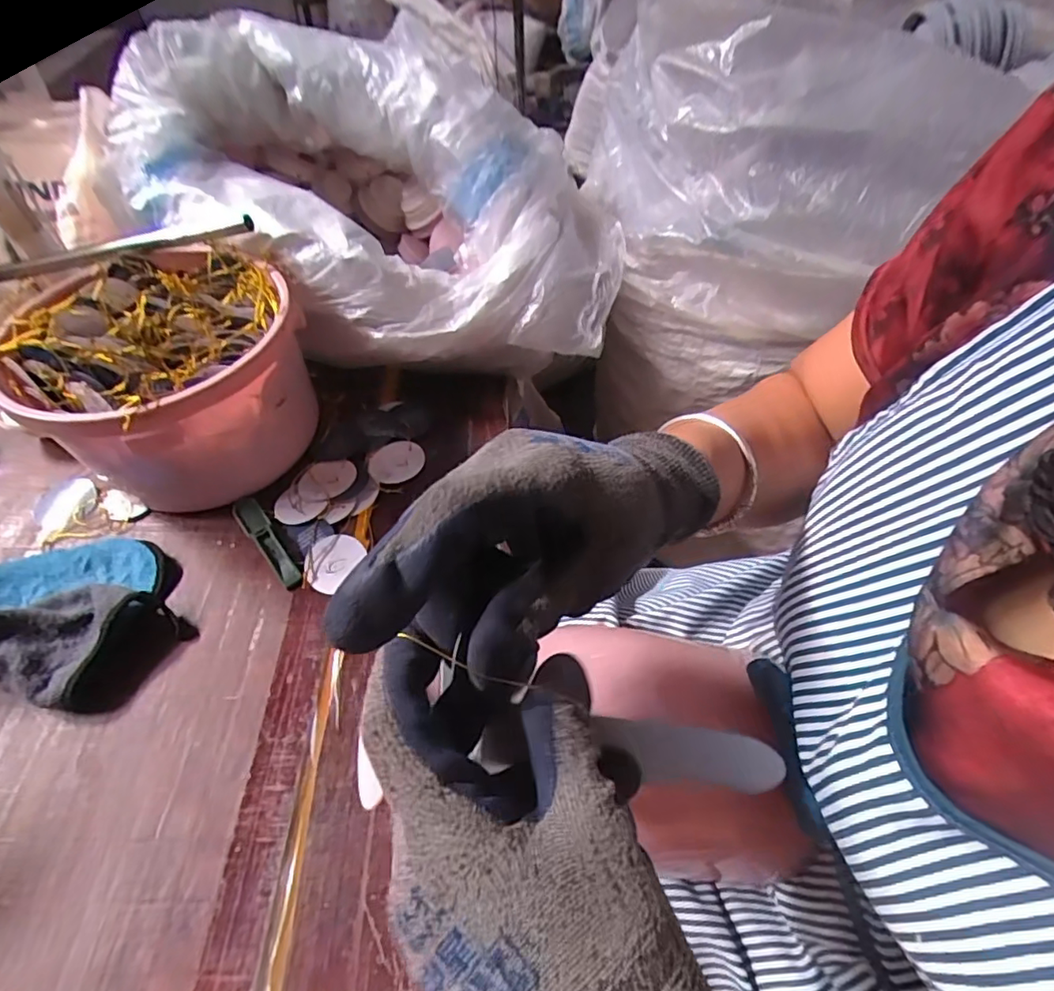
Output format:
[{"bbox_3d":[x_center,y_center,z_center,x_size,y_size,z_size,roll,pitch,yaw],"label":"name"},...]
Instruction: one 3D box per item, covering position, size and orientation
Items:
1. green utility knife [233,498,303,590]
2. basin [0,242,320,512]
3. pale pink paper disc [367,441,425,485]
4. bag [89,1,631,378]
[{"bbox_3d":[-0.218,0.039,0.468,0.020,0.015,0.101,-35,61,-23],"label":"green utility knife"},{"bbox_3d":[-0.302,-0.105,0.495,0.205,0.144,0.205,0,53,0],"label":"basin"},{"bbox_3d":[-0.125,-0.032,0.531,0.052,0.005,0.047,-12,54,-9],"label":"pale pink paper disc"},{"bbox_3d":[-0.162,-0.307,0.580,0.516,0.197,0.316,12,54,10],"label":"bag"}]

